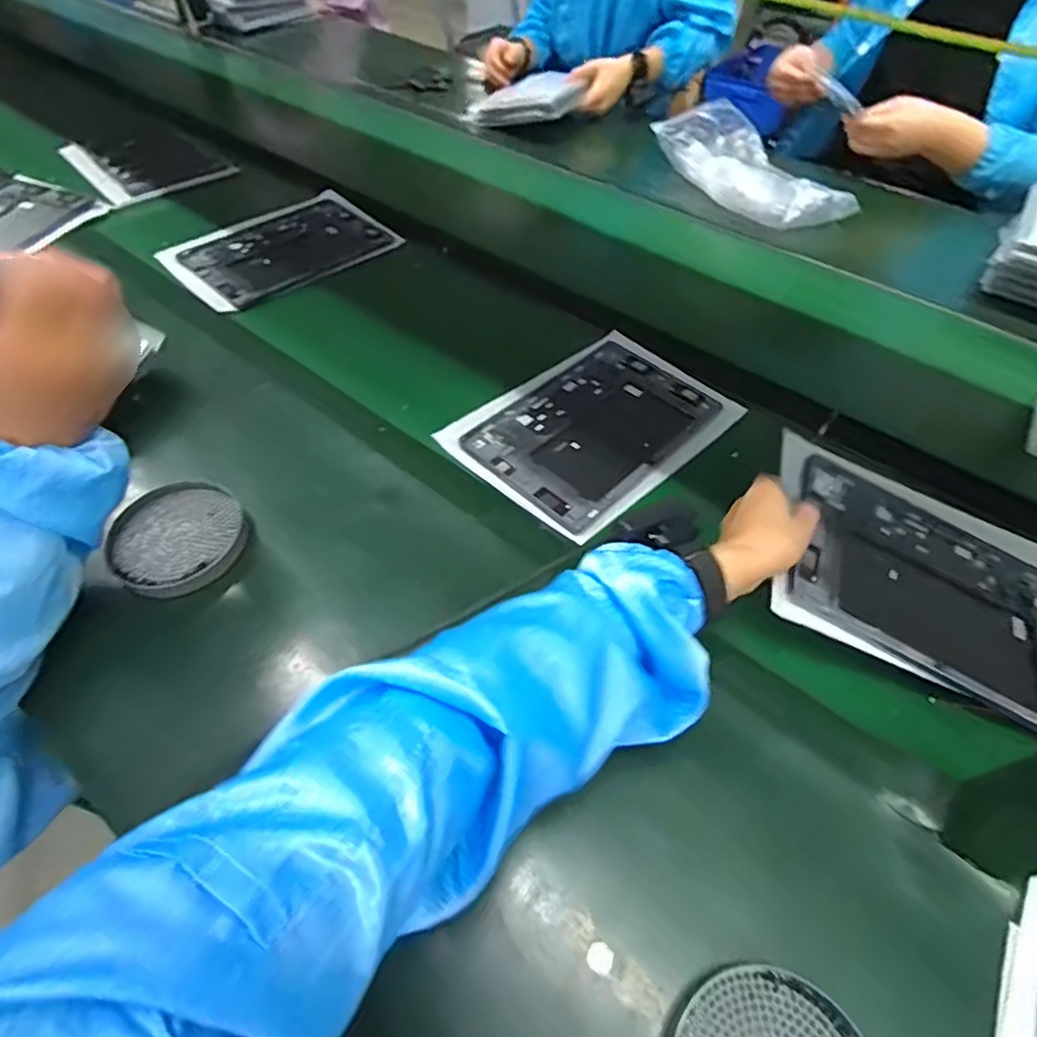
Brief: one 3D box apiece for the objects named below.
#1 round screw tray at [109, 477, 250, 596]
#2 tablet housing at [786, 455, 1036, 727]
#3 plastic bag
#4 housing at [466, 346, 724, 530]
[{"bbox_3d":[-0.305,0.017,0.536,0.116,0.020,0.108,2,52,-2],"label":"round screw tray"},{"bbox_3d":[0.348,0.056,0.500,0.253,0.011,0.180,26,53,1],"label":"tablet housing"},{"bbox_3d":[0.384,-0.600,1.009,0.213,0.076,0.331,-16,55,-16],"label":"plastic bag"},{"bbox_3d":[0.084,-0.102,0.646,0.165,0.007,0.260,39,59,24],"label":"housing"}]

